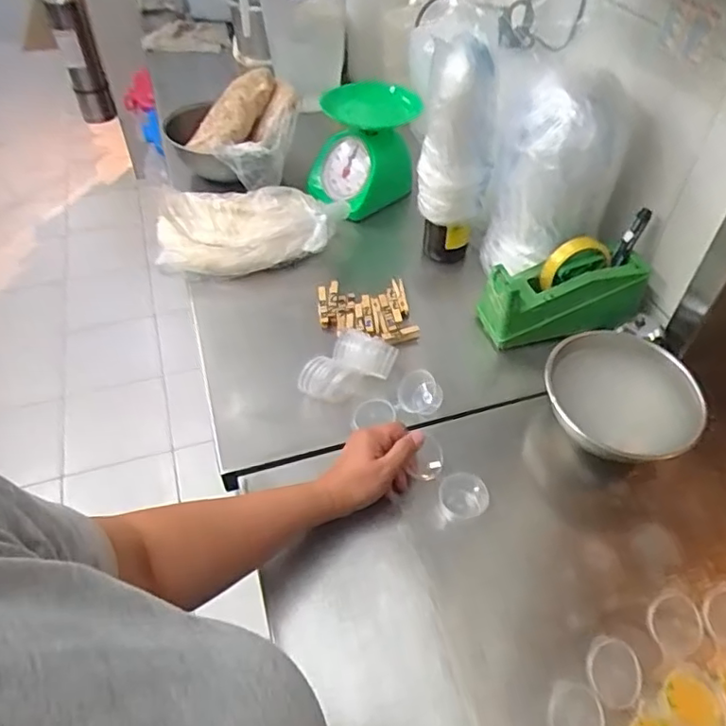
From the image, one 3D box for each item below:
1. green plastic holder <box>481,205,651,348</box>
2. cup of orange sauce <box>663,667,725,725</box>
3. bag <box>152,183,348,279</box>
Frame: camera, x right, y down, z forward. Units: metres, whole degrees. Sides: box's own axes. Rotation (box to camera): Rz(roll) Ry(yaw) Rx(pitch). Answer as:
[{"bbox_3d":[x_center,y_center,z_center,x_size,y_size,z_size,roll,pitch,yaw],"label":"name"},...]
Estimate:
[{"bbox_3d":[0.270,-0.098,0.770,0.214,0.117,0.084,-8,48,-8],"label":"green plastic holder"},{"bbox_3d":[0.280,0.282,0.491,0.046,0.025,0.055,22,51,18],"label":"cup of orange sauce"},{"bbox_3d":[-0.190,-0.210,0.917,0.290,0.072,0.174,6,47,5],"label":"bag"}]

